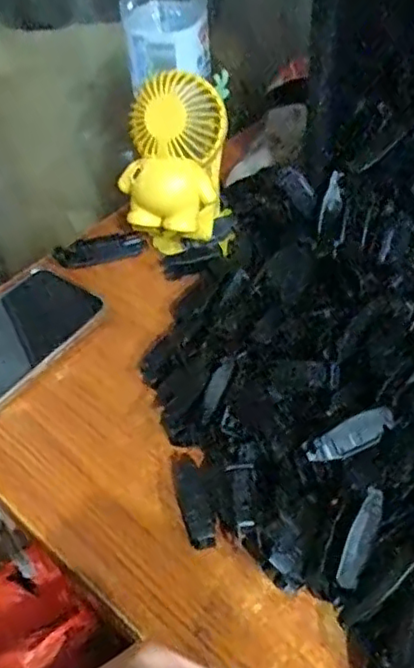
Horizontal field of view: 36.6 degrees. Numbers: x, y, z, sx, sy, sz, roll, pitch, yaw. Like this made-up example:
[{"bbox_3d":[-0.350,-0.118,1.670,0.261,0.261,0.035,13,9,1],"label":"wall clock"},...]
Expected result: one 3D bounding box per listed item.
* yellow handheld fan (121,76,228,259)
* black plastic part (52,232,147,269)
[{"bbox_3d":[-0.024,-0.106,0.462,0.069,0.145,0.075,7,49,12],"label":"yellow handheld fan"},{"bbox_3d":[-0.088,-0.069,0.521,0.074,0.022,0.016,-16,48,-9],"label":"black plastic part"}]

